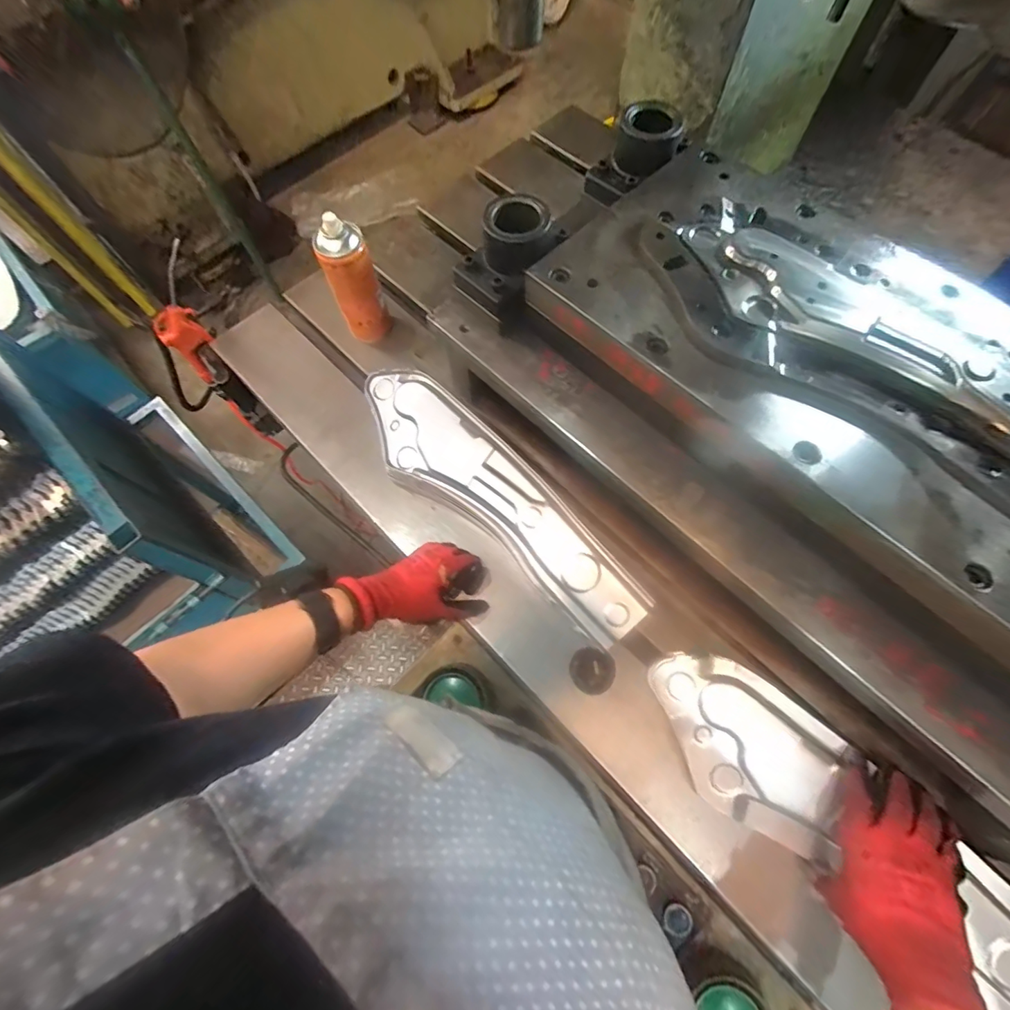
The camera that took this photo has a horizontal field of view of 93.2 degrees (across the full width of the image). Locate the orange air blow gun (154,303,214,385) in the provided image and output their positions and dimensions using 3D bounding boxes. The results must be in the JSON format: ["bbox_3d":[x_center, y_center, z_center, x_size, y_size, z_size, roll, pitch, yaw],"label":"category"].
[{"bbox_3d":[-0.504,-0.261,0.773,0.057,0.115,0.065,41,74,15],"label":"orange air blow gun"}]

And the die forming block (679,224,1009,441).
[{"bbox_3d":[0.370,-0.141,0.420,0.459,0.022,0.124,36,73,14],"label":"die forming block"}]

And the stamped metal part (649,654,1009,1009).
[{"bbox_3d":[0.328,0.309,0.455,0.428,0.054,0.118,38,73,17],"label":"stamped metal part"}]

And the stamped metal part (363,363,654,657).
[{"bbox_3d":[-0.012,-0.010,0.581,0.429,0.031,0.121,39,101,14],"label":"stamped metal part"}]

